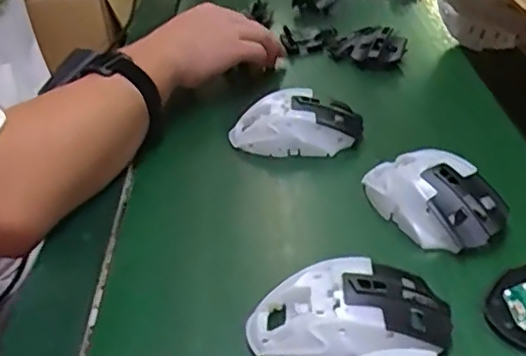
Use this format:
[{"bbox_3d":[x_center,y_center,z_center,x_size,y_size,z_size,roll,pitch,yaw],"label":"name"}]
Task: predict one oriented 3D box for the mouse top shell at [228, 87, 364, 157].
[{"bbox_3d":[0.030,-0.043,0.537,0.116,0.040,0.065,-9,35,-1],"label":"mouse top shell"}]

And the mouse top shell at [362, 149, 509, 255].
[{"bbox_3d":[0.119,0.010,0.449,0.063,0.037,0.106,-30,41,-28],"label":"mouse top shell"}]

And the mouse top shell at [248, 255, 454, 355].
[{"bbox_3d":[0.049,0.079,0.358,0.114,0.035,0.061,-11,35,-4],"label":"mouse top shell"}]

